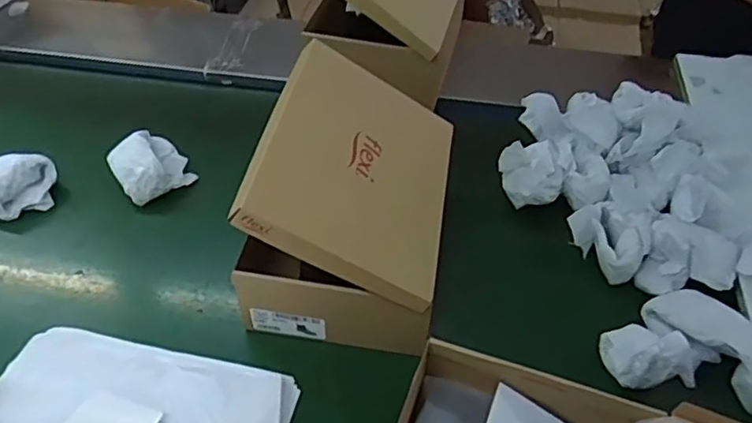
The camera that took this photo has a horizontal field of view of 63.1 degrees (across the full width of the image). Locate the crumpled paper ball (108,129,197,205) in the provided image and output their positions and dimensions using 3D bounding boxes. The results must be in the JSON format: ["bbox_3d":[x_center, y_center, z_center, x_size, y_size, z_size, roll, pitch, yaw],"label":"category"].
[{"bbox_3d":[-0.374,-0.073,1.018,0.113,0.075,0.105,-32,55,-28],"label":"crumpled paper ball"}]

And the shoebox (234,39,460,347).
[{"bbox_3d":[-0.023,-0.022,0.840,0.241,0.243,0.331,9,47,8],"label":"shoebox"}]

